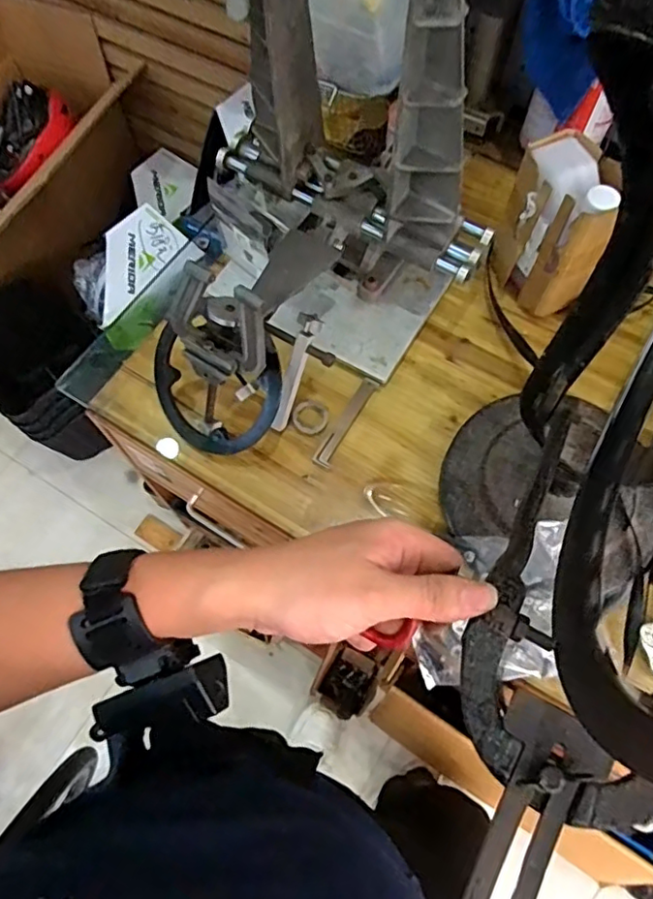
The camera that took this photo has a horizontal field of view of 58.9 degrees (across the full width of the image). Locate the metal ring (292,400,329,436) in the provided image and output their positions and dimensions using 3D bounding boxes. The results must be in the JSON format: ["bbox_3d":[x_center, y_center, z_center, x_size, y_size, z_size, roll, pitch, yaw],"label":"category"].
[{"bbox_3d":[-0.019,-0.041,0.731,0.045,0.008,0.047,0,67,0],"label":"metal ring"}]

